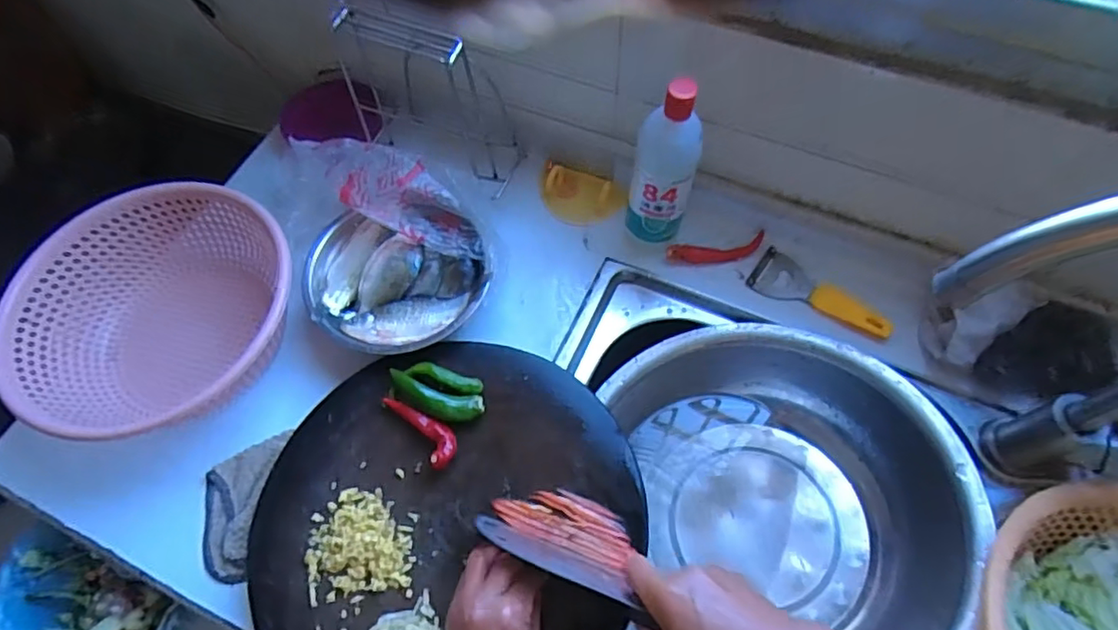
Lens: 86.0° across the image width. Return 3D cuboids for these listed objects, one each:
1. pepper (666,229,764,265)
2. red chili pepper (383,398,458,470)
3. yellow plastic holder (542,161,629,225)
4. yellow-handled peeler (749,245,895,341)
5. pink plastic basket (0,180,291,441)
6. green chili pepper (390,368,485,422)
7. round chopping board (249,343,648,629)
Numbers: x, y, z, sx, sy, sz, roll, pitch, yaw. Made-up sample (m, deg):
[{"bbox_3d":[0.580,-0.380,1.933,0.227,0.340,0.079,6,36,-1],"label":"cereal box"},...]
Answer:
[{"bbox_3d":[0.174,-0.072,0.660,0.110,0.017,0.025,-9,63,-3],"label":"pepper"},{"bbox_3d":[-0.123,0.101,0.545,0.030,0.020,0.085,-38,68,-16],"label":"red chili pepper"},{"bbox_3d":[0.026,-0.138,0.692,0.095,0.025,0.058,12,64,8],"label":"yellow plastic holder"},{"bbox_3d":[0.276,-0.016,0.634,0.147,0.008,0.055,36,69,18],"label":"yellow-handled peeler"},{"bbox_3d":[-0.389,0.005,0.603,0.255,0.104,0.254,31,68,16],"label":"pink plastic basket"},{"bbox_3d":[-0.115,0.078,0.551,0.090,0.025,0.030,15,65,9],"label":"green chili pepper"},{"bbox_3d":[-0.093,0.169,0.513,0.320,0.031,0.306,-1,63,1],"label":"round chopping board"}]

